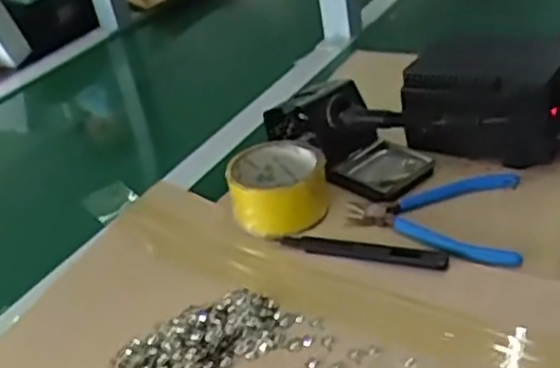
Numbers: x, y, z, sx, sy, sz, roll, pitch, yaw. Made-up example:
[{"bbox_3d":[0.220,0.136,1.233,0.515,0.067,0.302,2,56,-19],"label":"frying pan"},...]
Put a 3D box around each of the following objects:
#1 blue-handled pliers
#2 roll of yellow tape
[{"bbox_3d":[0.125,0.024,0.573,0.136,0.016,0.115,0,33,17],"label":"blue-handled pliers"},{"bbox_3d":[-0.001,0.002,0.615,0.083,0.049,0.091,-8,32,5],"label":"roll of yellow tape"}]

